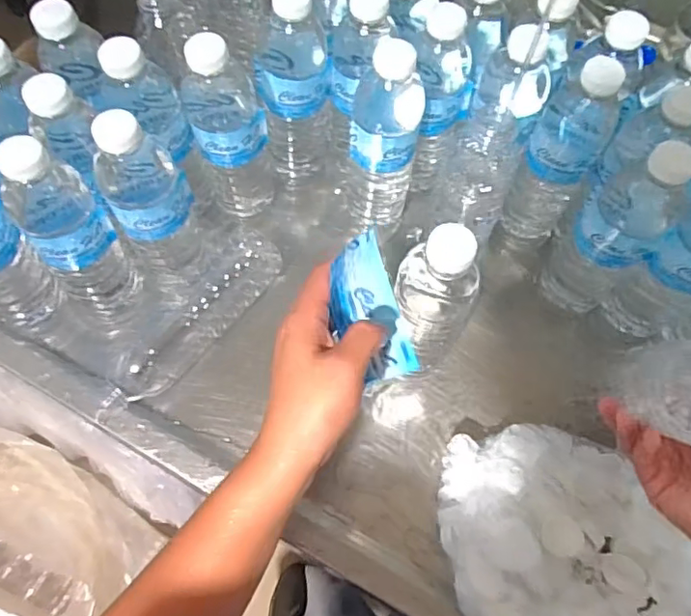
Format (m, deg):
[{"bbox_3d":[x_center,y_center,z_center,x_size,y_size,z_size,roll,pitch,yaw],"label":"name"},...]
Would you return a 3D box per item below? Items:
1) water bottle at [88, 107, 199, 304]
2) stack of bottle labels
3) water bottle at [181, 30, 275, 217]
[{"bbox_3d":[-0.160,-0.076,0.483,0.067,0.203,0.070,1,64,-3],"label":"water bottle"},{"bbox_3d":[0.016,0.002,0.369,0.046,0.021,0.095,-23,101,-14],"label":"stack of bottle labels"},{"bbox_3d":[-0.103,-0.157,0.519,0.068,0.203,0.065,-8,65,-7],"label":"water bottle"}]

